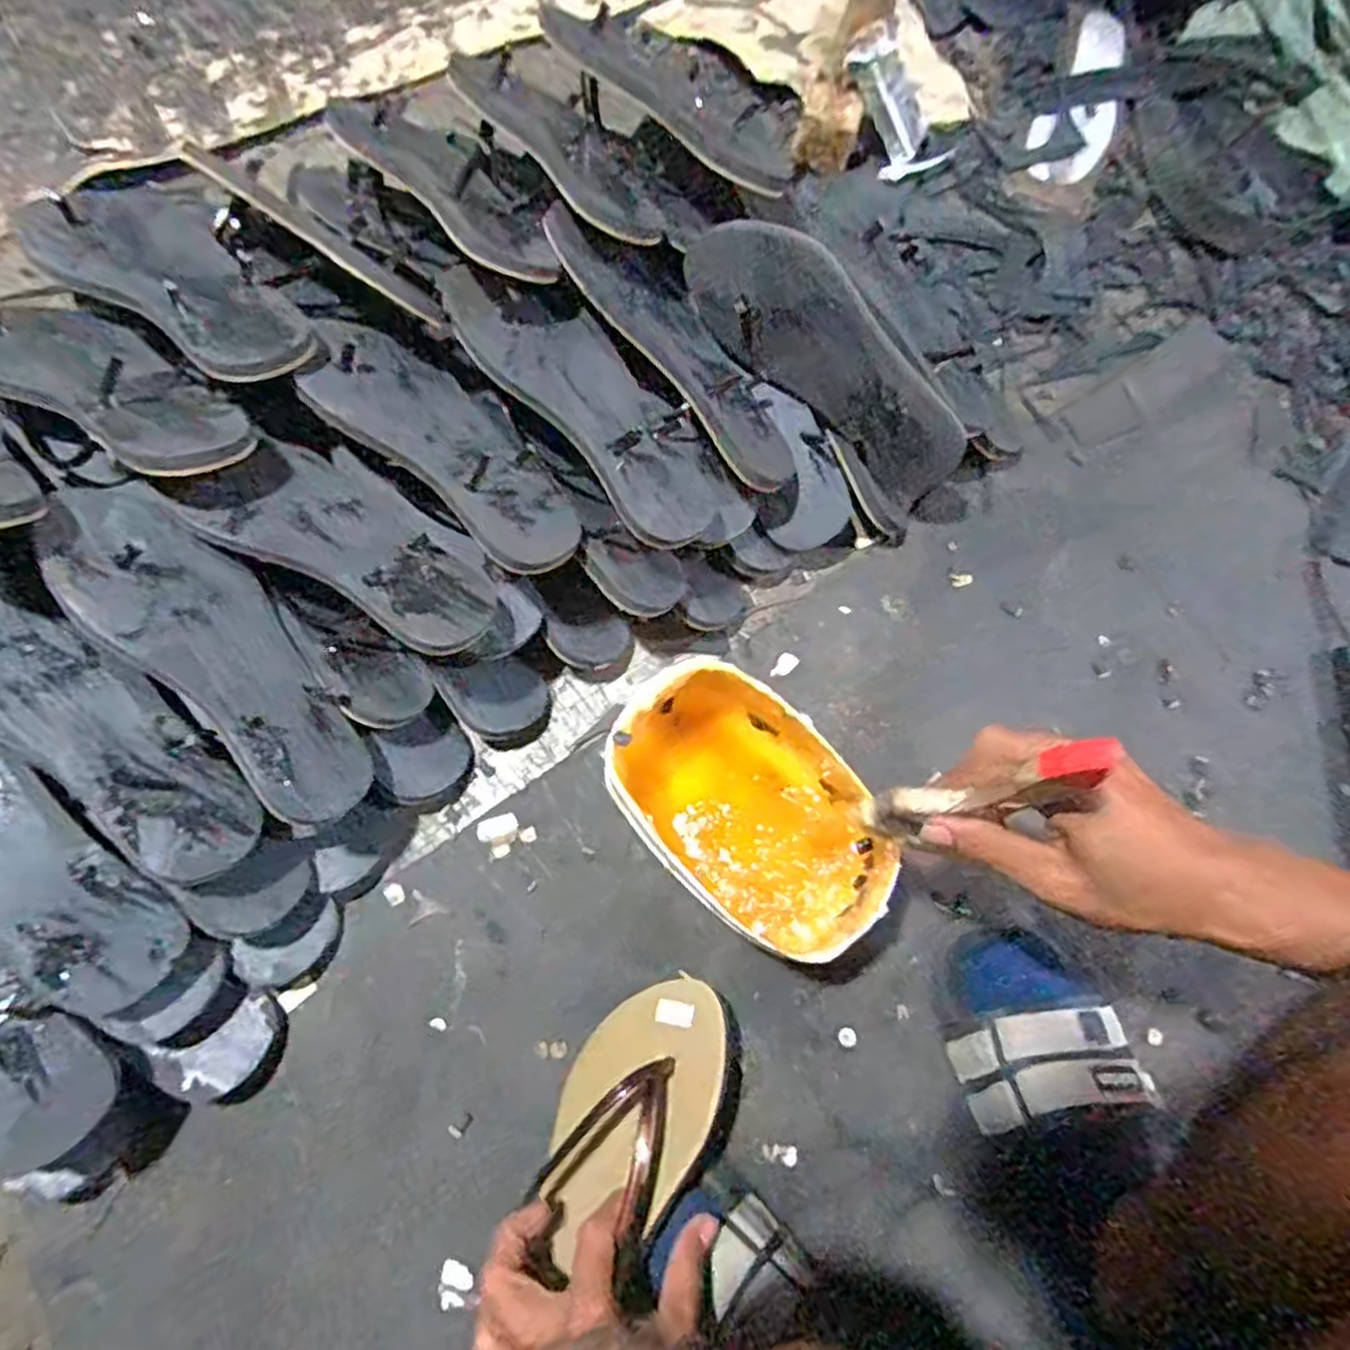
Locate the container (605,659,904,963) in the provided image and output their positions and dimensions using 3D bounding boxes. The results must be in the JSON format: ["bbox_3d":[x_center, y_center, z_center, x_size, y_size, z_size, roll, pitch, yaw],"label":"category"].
[{"bbox_3d":[0.049,0.093,0.527,0.204,0.098,0.125,42,78,9],"label":"container"}]

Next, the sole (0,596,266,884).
[{"bbox_3d":[-0.347,0.031,0.447,0.227,0.014,0.077,43,48,-9],"label":"sole"}]

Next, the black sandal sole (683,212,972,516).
[{"bbox_3d":[0.117,-0.237,0.568,0.250,0.088,0.018,41,40,-9],"label":"black sandal sole"}]

